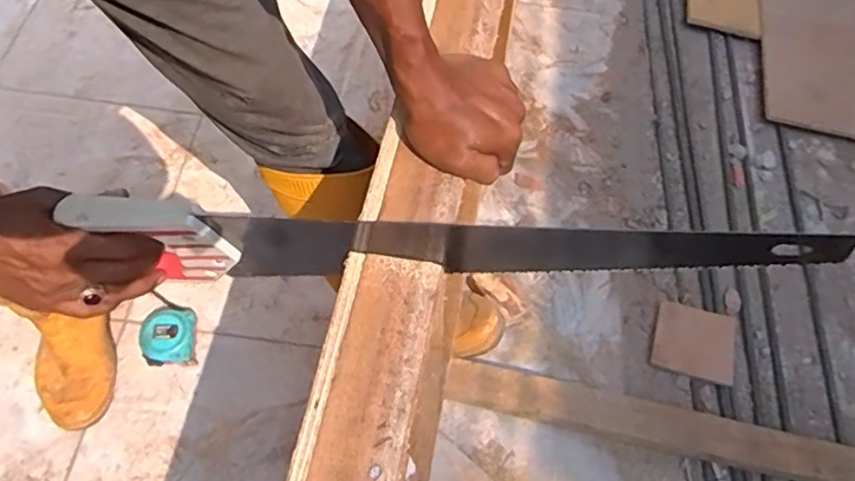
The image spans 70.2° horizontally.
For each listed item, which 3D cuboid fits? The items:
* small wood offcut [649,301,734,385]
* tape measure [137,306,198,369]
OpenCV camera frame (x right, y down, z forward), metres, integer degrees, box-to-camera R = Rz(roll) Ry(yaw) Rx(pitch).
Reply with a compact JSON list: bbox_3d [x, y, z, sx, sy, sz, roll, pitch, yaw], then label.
[{"bbox_3d":[0.412,0.157,0.946,0.116,0.018,0.114,17,62,6],"label":"small wood offcut"},{"bbox_3d":[-0.378,0.145,0.898,0.076,0.046,0.087,-6,63,-8],"label":"tape measure"}]

